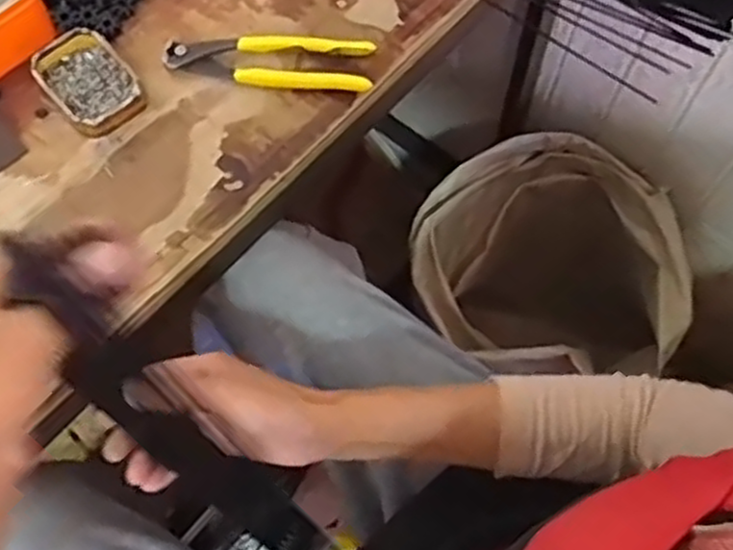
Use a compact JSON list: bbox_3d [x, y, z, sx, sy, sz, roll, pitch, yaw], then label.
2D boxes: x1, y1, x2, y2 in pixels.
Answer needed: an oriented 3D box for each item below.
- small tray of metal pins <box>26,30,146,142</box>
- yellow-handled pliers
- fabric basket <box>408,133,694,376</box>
[{"bbox_3d":[-0.218,-0.152,0.590,0.061,0.019,0.089,-34,71,-15],"label":"small tray of metal pins"},{"bbox_3d":[-0.080,-0.173,0.610,0.166,0.017,0.048,7,66,2],"label":"yellow-handled pliers"},{"bbox_3d":[0.216,0.032,1.054,0.315,0.380,0.292,4,66,0],"label":"fabric basket"}]

